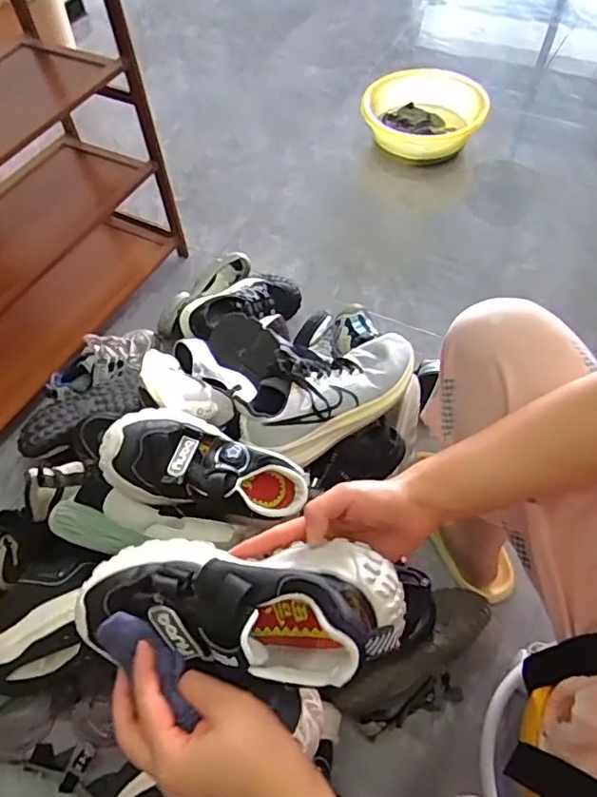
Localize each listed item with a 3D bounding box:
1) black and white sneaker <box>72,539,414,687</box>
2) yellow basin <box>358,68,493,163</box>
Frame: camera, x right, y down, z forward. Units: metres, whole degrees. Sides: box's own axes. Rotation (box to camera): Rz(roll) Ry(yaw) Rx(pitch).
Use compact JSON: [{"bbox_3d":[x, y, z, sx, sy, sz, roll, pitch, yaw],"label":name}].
[{"bbox_3d":[-0.040,0.147,0.398,0.229,0.080,0.096,2,57,11],"label":"black and white sneaker"},{"bbox_3d":[0.300,-0.682,1.350,0.278,0.141,0.258,-1,57,2],"label":"yellow basin"}]

